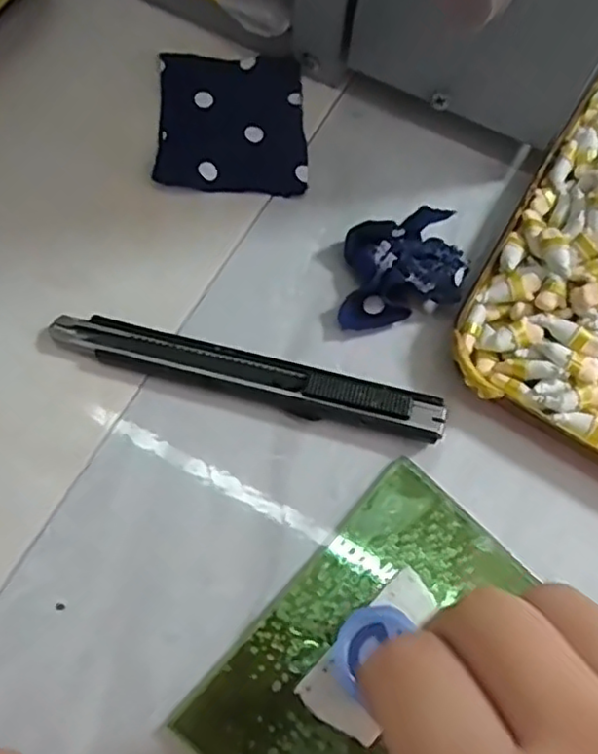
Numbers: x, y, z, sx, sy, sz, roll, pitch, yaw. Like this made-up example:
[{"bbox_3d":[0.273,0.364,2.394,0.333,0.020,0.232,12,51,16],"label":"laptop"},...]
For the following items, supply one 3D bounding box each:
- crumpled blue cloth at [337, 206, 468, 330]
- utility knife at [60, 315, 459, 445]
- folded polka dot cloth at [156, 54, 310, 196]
[{"bbox_3d":[0.035,-0.039,0.234,0.045,0.017,0.036,-11,69,-7],"label":"crumpled blue cloth"},{"bbox_3d":[-0.017,-0.001,0.220,0.133,0.010,0.016,16,69,4],"label":"utility knife"},{"bbox_3d":[-0.027,-0.102,0.261,0.056,0.007,0.066,-1,69,-2],"label":"folded polka dot cloth"}]

